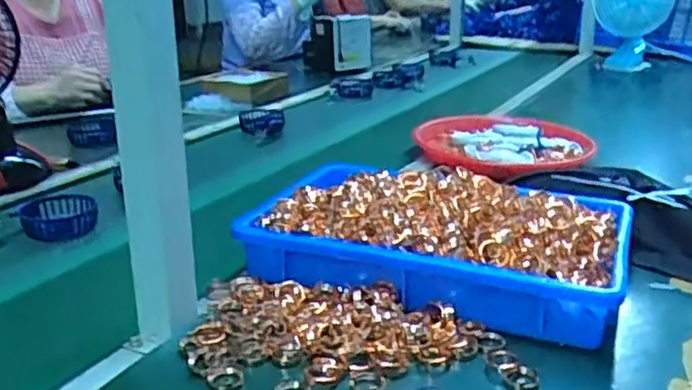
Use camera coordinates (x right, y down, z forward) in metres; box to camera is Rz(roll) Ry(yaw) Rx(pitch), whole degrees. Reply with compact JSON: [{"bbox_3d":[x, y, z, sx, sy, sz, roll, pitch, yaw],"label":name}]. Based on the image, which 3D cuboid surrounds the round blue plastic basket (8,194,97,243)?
[{"bbox_3d":[-0.348,0.029,0.840,0.084,0.037,0.087,1,21,0],"label":"round blue plastic basket"}]

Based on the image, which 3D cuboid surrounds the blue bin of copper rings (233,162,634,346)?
[{"bbox_3d":[0.096,0.033,0.726,0.363,0.095,0.235,8,22,16],"label":"blue bin of copper rings"}]

